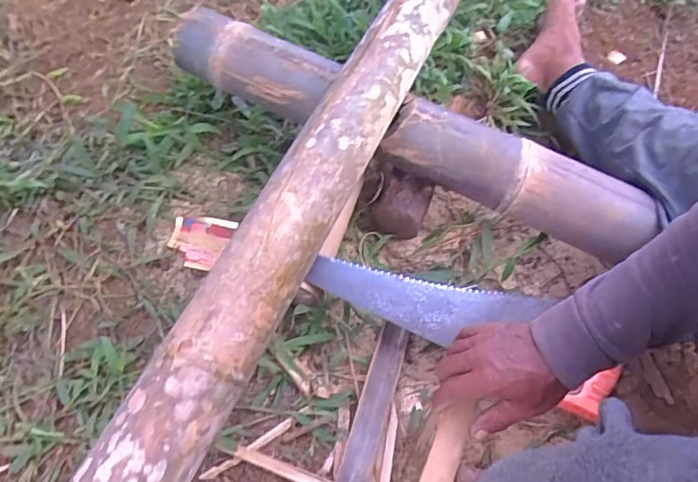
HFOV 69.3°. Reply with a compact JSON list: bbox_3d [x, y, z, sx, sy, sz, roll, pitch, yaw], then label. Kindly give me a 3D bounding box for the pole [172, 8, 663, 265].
[{"bbox_3d":[0.067,-0.147,0.647,0.622,0.091,0.081,22,61,14],"label":"pole"}]

